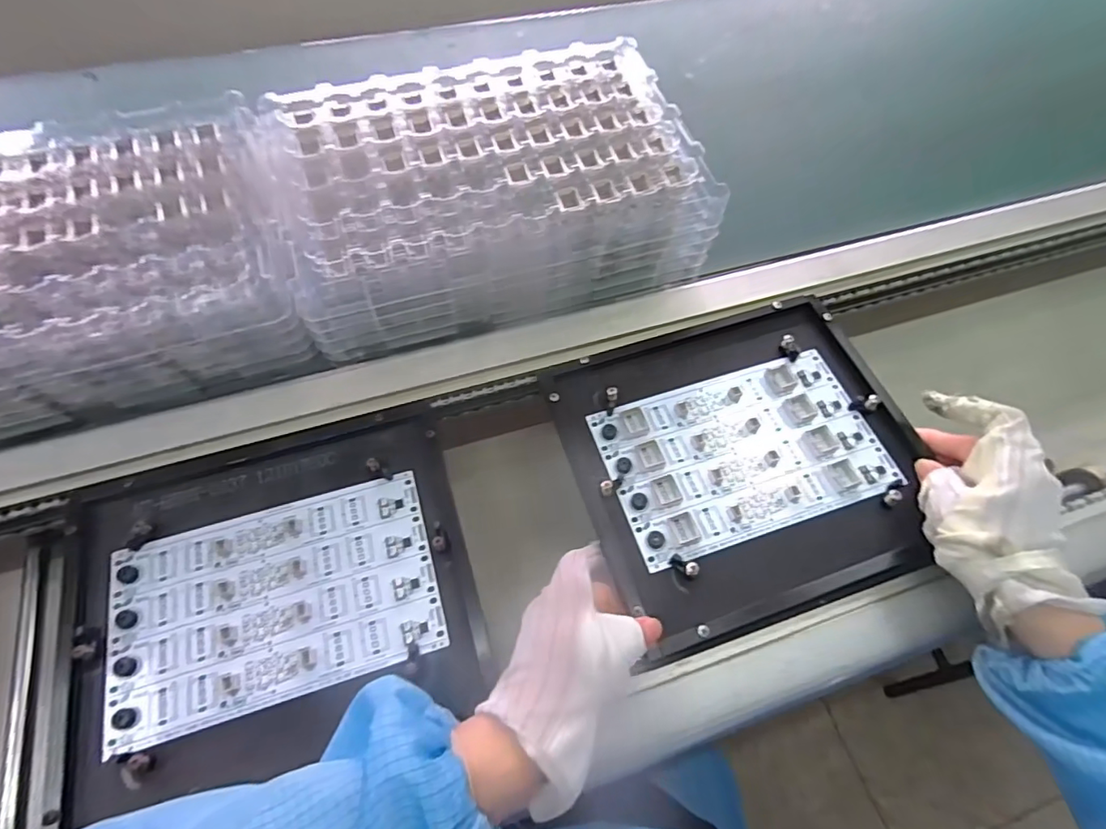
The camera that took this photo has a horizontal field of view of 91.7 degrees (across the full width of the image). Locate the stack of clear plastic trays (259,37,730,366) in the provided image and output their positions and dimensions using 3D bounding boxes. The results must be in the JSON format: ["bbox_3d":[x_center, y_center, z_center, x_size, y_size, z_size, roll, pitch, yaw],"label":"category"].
[{"bbox_3d":[-0.050,-0.187,0.464,0.326,0.102,0.218,-16,63,-11],"label":"stack of clear plastic trays"}]

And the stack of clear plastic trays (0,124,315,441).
[{"bbox_3d":[-0.372,-0.105,0.410,0.334,0.094,0.211,-15,63,-11],"label":"stack of clear plastic trays"}]

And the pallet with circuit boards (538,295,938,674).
[{"bbox_3d":[0.145,0.028,0.411,0.251,0.020,0.235,-15,63,-10],"label":"pallet with circuit boards"}]

